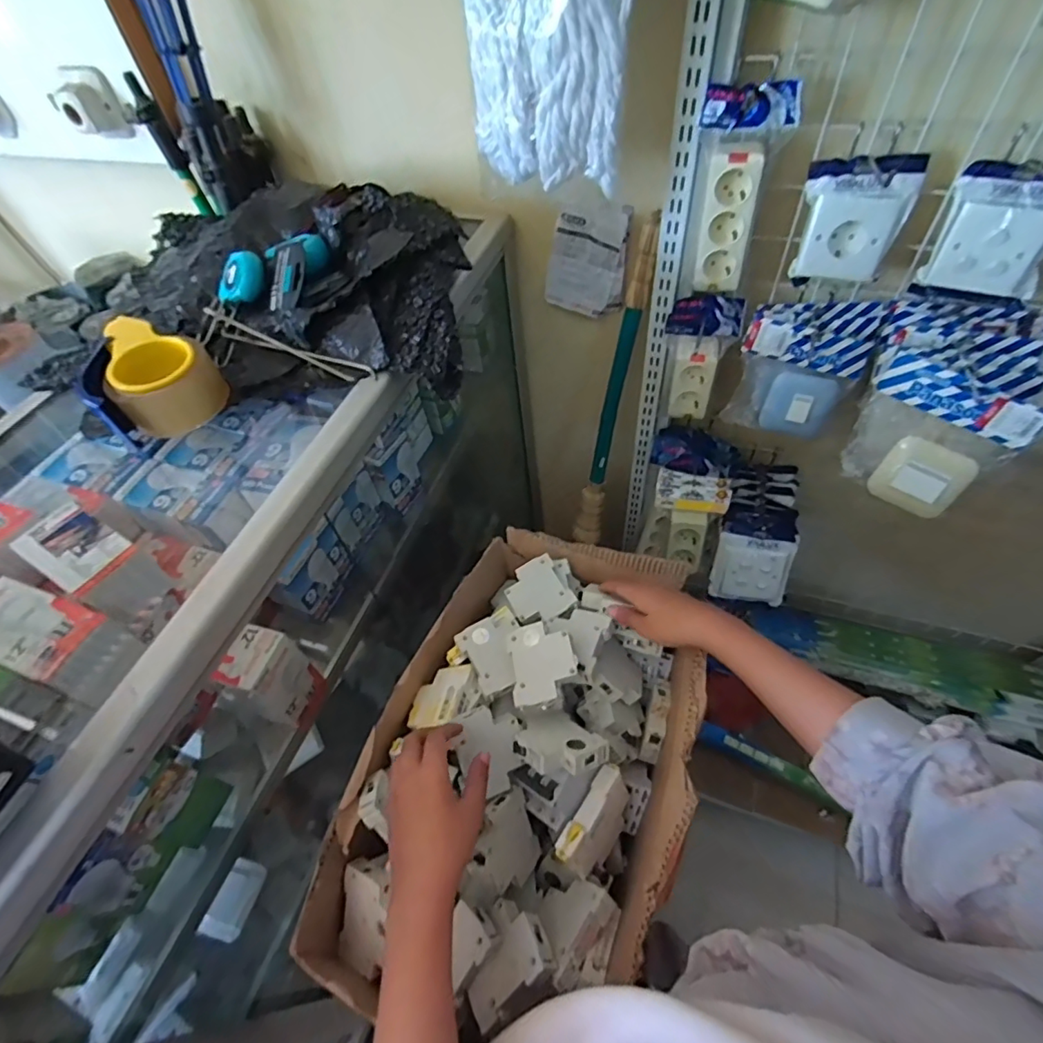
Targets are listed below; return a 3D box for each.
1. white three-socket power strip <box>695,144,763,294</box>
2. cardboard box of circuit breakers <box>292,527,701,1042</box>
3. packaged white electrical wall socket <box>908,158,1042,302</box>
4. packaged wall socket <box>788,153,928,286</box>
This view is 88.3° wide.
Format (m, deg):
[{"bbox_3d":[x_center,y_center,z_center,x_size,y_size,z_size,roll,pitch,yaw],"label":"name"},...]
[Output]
[{"bbox_3d":[0.245,-0.357,0.645,0.056,0.153,0.040,10,55,13],"label":"white three-socket power strip"},{"bbox_3d":[0.013,0.215,0.533,0.269,0.133,0.444,14,56,16],"label":"cardboard box of circuit breakers"},{"bbox_3d":[0.512,-0.305,0.577,0.114,0.124,0.042,15,56,16],"label":"packaged white electrical wall socket"},{"bbox_3d":[0.380,-0.345,0.617,0.110,0.119,0.051,2,54,7],"label":"packaged wall socket"}]

